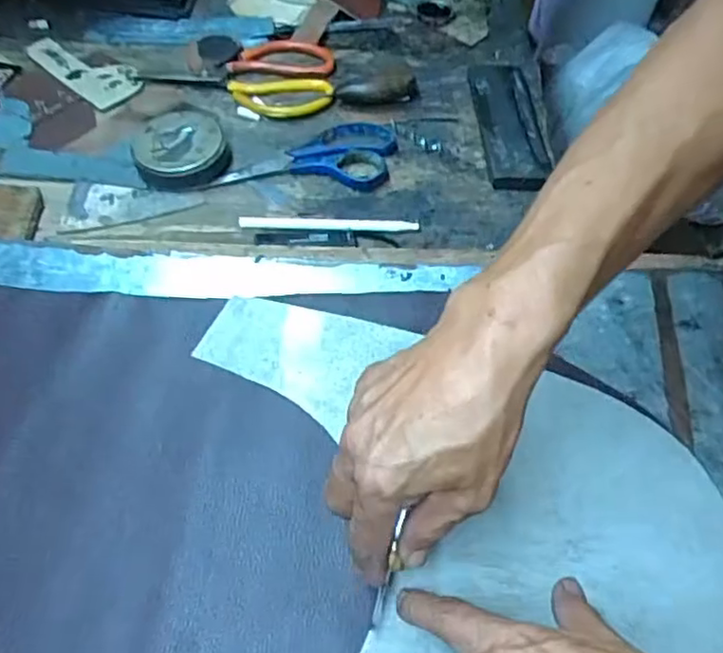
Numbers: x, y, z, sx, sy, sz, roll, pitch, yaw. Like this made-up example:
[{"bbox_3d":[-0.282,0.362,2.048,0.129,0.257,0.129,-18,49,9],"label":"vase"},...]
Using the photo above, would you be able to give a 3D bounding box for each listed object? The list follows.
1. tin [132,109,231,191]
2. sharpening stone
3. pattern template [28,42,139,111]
[{"bbox_3d":[-0.153,-0.153,0.557,0.075,0.028,0.070,-9,60,-10],"label":"tin"},{"bbox_3d":[0.132,-0.182,0.593,0.054,0.016,0.160,0,59,-5],"label":"sharpening stone"},{"bbox_3d":[-0.269,-0.250,0.633,0.130,0.005,0.054,36,63,16],"label":"pattern template"}]

